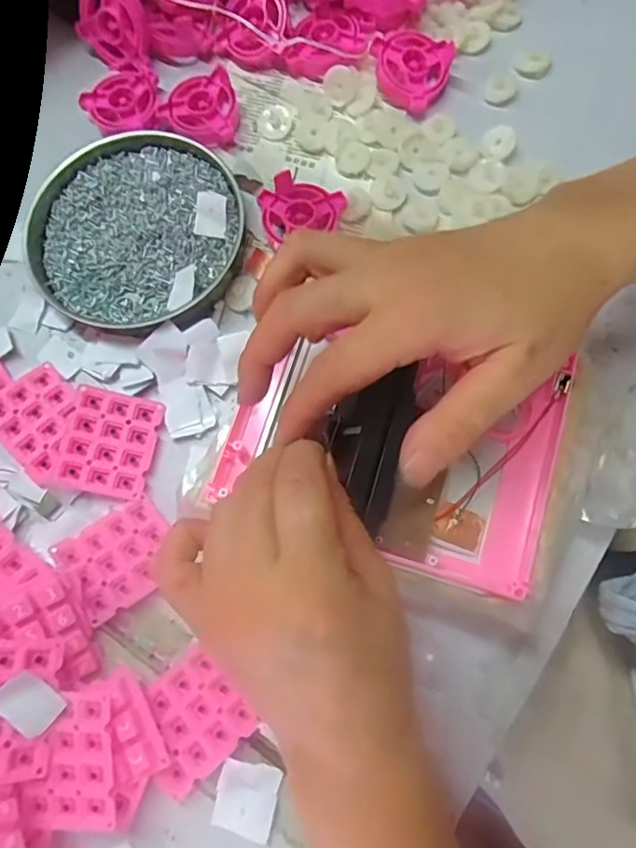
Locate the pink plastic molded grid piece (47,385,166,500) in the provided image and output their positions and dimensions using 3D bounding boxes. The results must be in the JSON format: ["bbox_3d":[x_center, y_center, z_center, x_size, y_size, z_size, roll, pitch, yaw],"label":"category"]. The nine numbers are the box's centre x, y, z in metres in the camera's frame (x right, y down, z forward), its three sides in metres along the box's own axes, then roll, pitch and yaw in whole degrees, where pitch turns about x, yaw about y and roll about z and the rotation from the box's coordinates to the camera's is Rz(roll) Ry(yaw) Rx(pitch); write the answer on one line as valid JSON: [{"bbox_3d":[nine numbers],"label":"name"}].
[{"bbox_3d":[-0.123,0.010,0.332,0.051,0.007,0.059,16,75,-11],"label":"pink plastic molded grid piece"}]

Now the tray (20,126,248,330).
[{"bbox_3d":[-0.120,-0.125,0.363,0.136,0.023,0.125,10,77,6],"label":"tray"}]

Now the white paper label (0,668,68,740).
[{"bbox_3d":[-0.132,0.128,0.259,0.020,0.004,0.029,-46,108,-31],"label":"white paper label"}]

